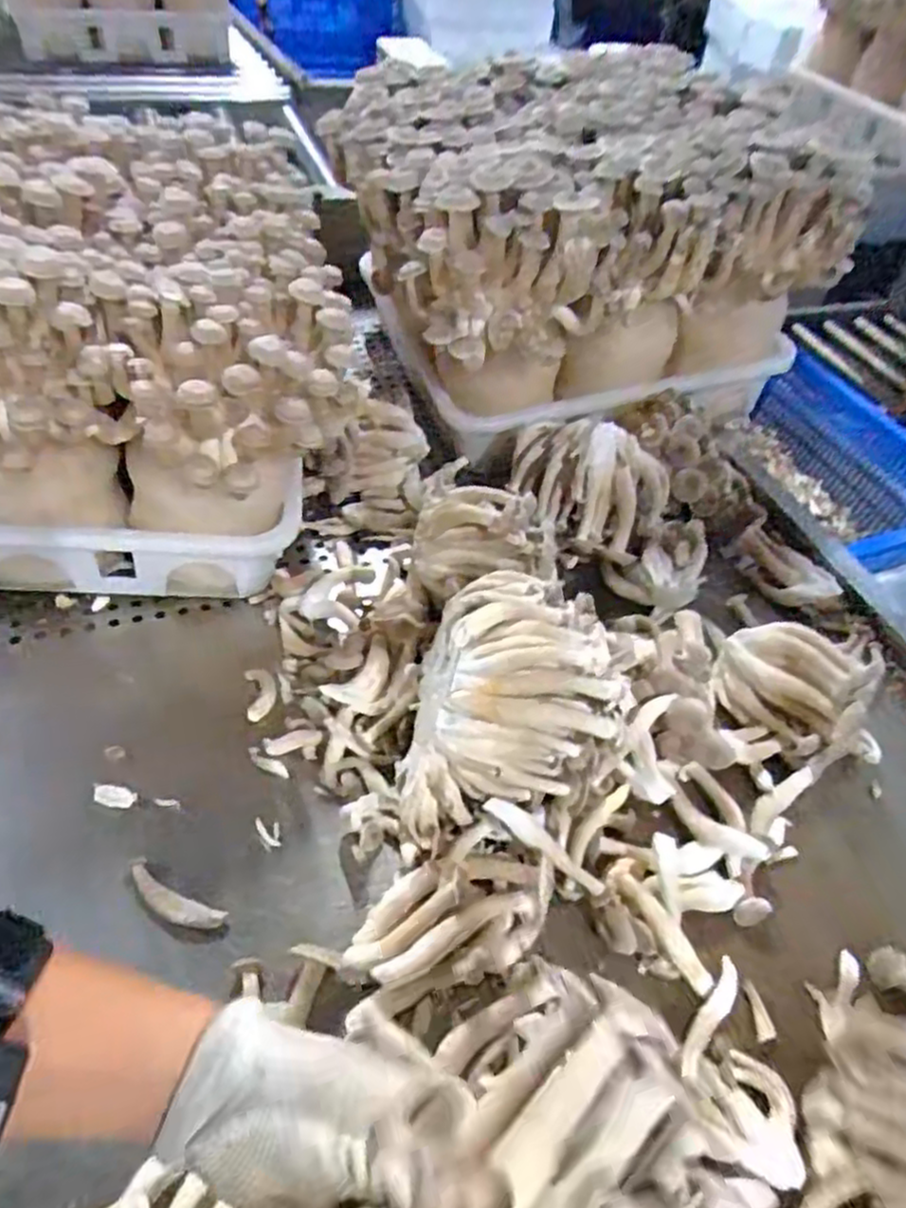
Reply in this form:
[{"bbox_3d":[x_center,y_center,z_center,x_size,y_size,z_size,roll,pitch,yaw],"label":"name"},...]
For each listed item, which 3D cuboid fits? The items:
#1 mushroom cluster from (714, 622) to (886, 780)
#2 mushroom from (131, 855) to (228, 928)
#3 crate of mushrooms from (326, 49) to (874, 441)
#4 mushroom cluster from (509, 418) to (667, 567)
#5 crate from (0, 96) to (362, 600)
[{"bbox_3d":[0.281,0.064,0.596,0.075,0.090,0.125,-18,53,-22],"label":"mushroom cluster"},{"bbox_3d":[-0.189,0.197,0.491,0.075,0.011,0.023,25,50,15],"label":"mushroom"},{"bbox_3d":[0.137,-0.417,0.843,0.451,0.263,0.381,-15,52,-19],"label":"crate of mushrooms"},{"bbox_3d":[0.132,-0.115,0.728,0.158,0.098,0.113,16,48,7],"label":"mushroom cluster"},{"bbox_3d":[-0.335,-0.230,0.652,0.478,0.302,0.420,1,48,-6],"label":"crate"}]

